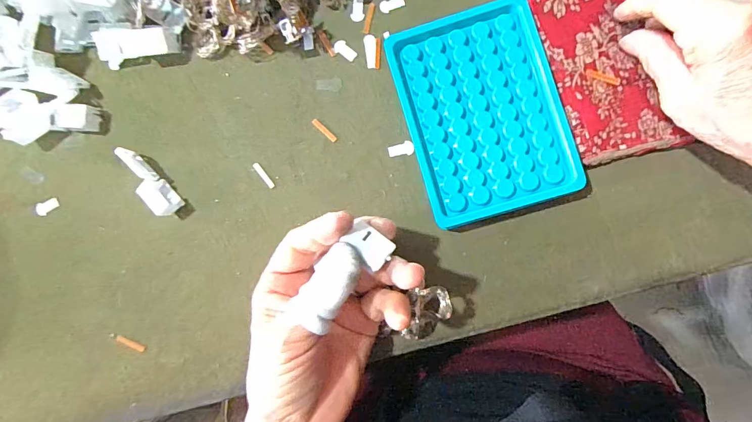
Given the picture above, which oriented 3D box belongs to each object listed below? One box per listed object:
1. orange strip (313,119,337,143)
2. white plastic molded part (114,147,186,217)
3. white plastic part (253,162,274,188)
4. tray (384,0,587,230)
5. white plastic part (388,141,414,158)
[{"bbox_3d":[-0.037,-0.058,0.271,0.022,0.004,0.004,44,93,6],"label":"orange strip"},{"bbox_3d":[-0.164,-0.020,0.273,0.055,0.020,0.015,44,93,6],"label":"white plastic molded part"},{"bbox_3d":[-0.080,-0.025,0.273,0.004,0.004,0.022,-38,85,4],"label":"white plastic part"},{"bbox_3d":[0.069,-0.064,0.253,0.095,0.018,0.132,-16,87,6],"label":"tray"},{"bbox_3d":[0.017,-0.043,0.265,0.018,0.004,0.010,-8,87,6],"label":"white plastic part"}]

